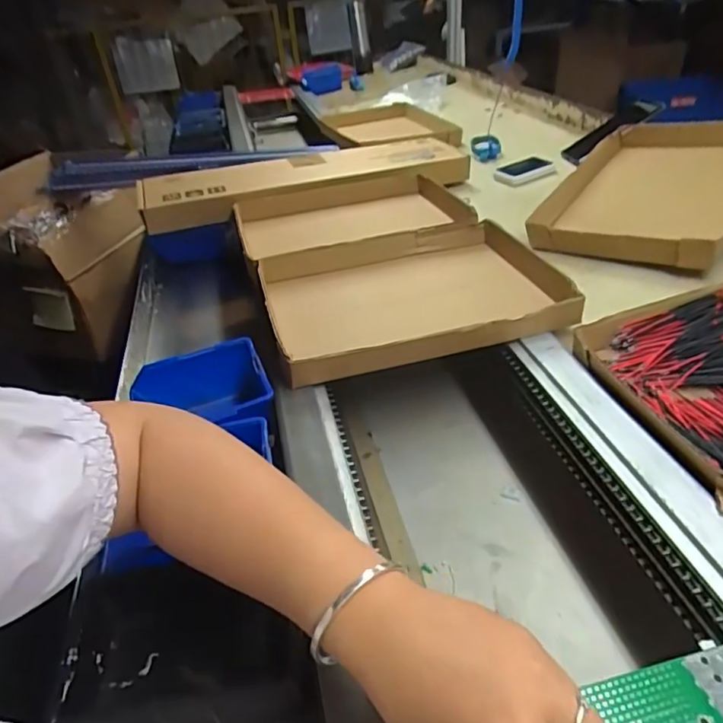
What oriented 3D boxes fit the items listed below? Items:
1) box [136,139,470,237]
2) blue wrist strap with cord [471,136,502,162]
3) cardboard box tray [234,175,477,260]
[{"bbox_3d":[-0.093,-0.329,0.984,0.585,0.058,0.218,-14,36,-14],"label":"box"},{"bbox_3d":[0.252,-0.429,1.108,0.060,0.044,0.051,3,35,12],"label":"blue wrist strap with cord"},{"bbox_3d":[-0.022,-0.200,0.836,0.318,0.070,0.252,-12,35,-10],"label":"cardboard box tray"}]

